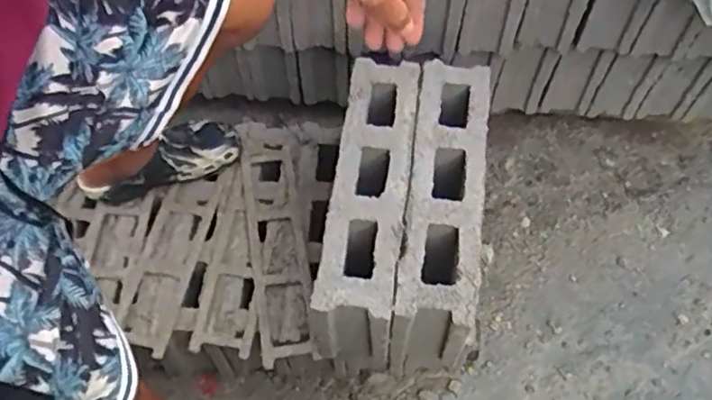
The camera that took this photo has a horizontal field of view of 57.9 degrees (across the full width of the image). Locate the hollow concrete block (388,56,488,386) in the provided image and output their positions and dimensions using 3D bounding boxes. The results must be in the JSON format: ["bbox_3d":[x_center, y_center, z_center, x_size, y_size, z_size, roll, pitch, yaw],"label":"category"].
[{"bbox_3d":[0.123,0.019,0.921,0.098,0.171,0.432,6,61,6],"label":"hollow concrete block"}]

